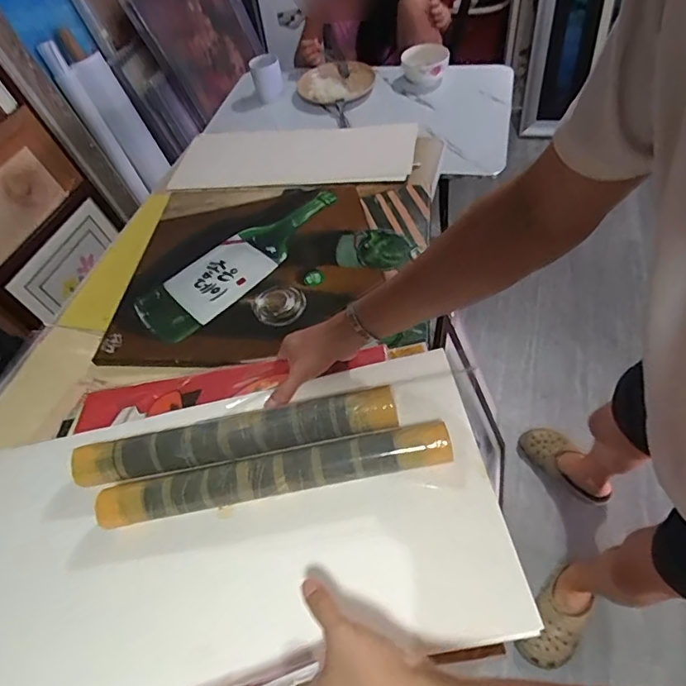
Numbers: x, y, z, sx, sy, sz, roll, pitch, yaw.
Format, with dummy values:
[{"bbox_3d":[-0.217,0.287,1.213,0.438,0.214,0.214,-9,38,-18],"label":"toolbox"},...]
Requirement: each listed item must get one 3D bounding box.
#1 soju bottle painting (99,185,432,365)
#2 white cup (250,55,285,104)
[{"bbox_3d":[-0.113,-0.146,0.859,0.492,0.040,0.423,1,52,5],"label":"soju bottle painting"},{"bbox_3d":[-0.209,-0.740,1.404,0.080,0.109,0.082,-2,52,2],"label":"white cup"}]

